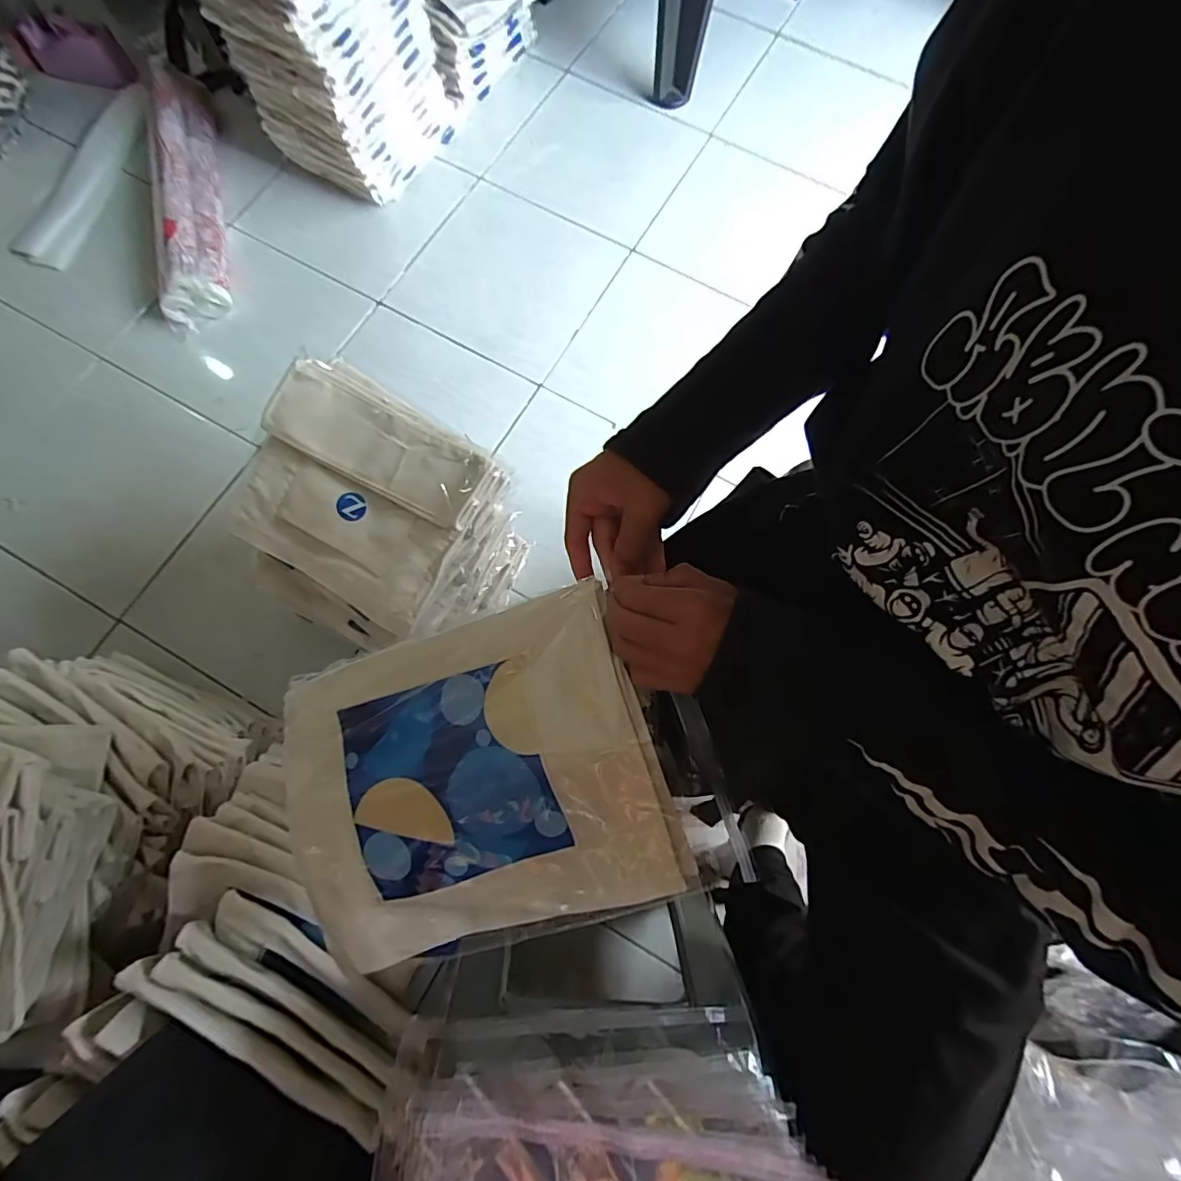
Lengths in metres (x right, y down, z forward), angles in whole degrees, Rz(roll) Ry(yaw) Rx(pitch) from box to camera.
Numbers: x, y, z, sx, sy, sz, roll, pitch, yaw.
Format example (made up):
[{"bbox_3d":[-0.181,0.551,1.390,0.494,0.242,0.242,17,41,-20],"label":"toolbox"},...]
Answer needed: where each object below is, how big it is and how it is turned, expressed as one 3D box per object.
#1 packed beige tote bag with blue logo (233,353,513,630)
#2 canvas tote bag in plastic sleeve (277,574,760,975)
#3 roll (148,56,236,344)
[{"bbox_3d":[-0.287,-0.113,0.670,0.278,0.056,0.267,32,94,4],"label":"packed beige tote bag with blue logo"},{"bbox_3d":[-0.075,0.146,0.397,0.325,0.032,0.244,-18,92,12],"label":"canvas tote bag in plastic sleeve"},{"bbox_3d":[-0.875,-0.866,1.152,0.143,0.107,0.637,-13,77,-5],"label":"roll"}]

